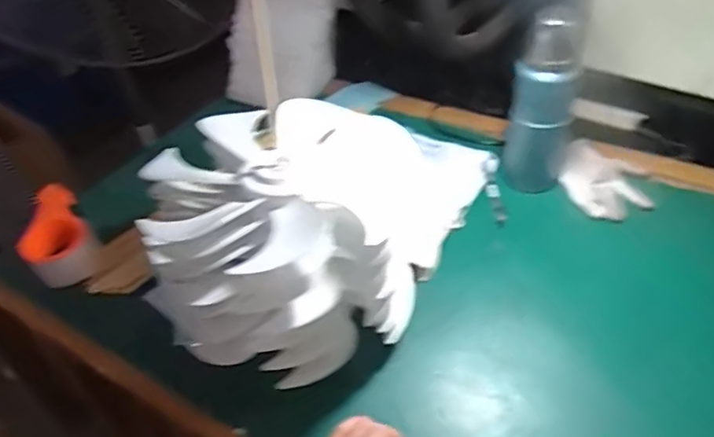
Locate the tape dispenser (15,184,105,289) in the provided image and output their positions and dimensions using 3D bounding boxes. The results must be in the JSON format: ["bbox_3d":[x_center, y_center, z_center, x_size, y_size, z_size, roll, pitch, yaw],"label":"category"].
[{"bbox_3d":[-0.404,0.025,0.757,0.080,0.079,0.125,-26,46,-19],"label":"tape dispenser"}]

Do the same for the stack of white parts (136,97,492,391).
[{"bbox_3d":[-0.071,0.004,0.653,0.314,0.204,0.347,21,50,27],"label":"stack of white parts"}]

